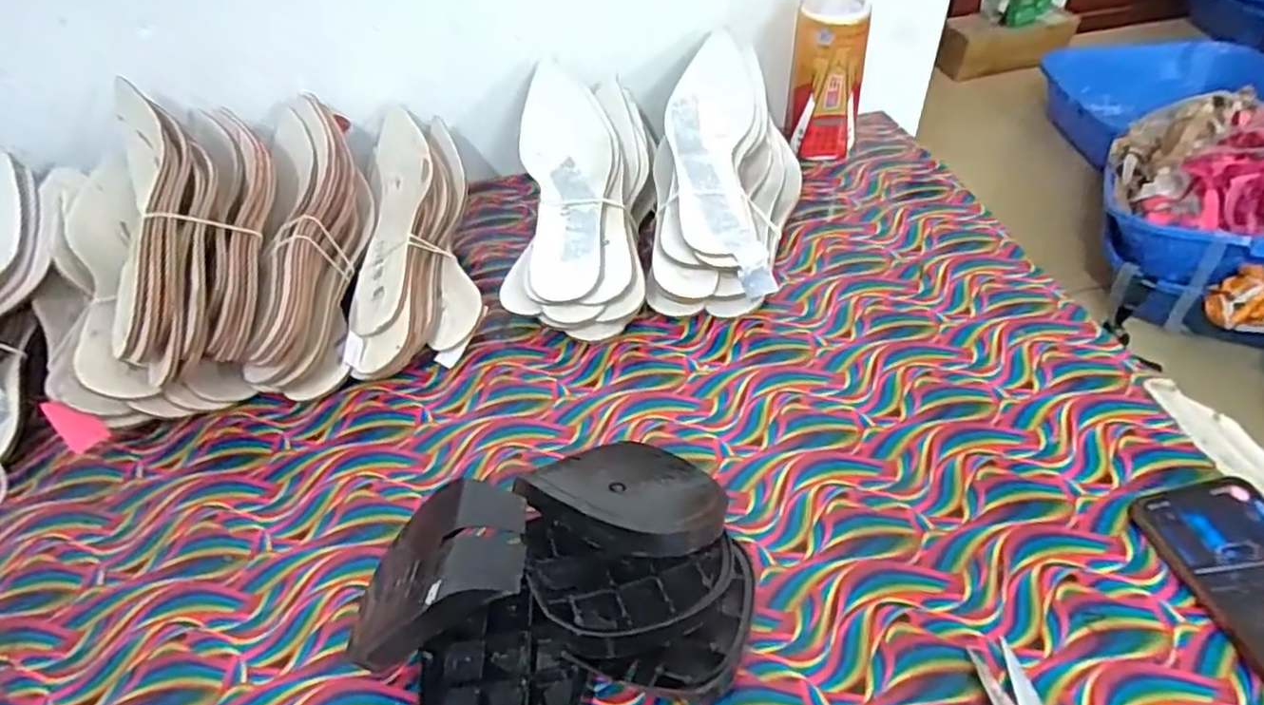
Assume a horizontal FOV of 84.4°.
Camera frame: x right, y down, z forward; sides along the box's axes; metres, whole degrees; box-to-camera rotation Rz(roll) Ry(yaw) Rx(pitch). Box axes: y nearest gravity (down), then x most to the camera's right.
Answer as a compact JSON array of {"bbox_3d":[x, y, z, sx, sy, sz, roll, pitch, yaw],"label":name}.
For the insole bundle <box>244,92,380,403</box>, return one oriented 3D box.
[{"bbox_3d":[-0.258,-0.101,0.559,0.079,0.074,0.280,-9,59,-4],"label":"insole bundle"}]

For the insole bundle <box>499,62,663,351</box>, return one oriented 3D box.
[{"bbox_3d":[-0.043,-0.142,0.597,0.116,0.057,0.288,-2,57,3],"label":"insole bundle"}]

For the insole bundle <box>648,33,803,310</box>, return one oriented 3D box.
[{"bbox_3d":[0.082,-0.163,0.614,0.127,0.061,0.294,5,58,10],"label":"insole bundle"}]

